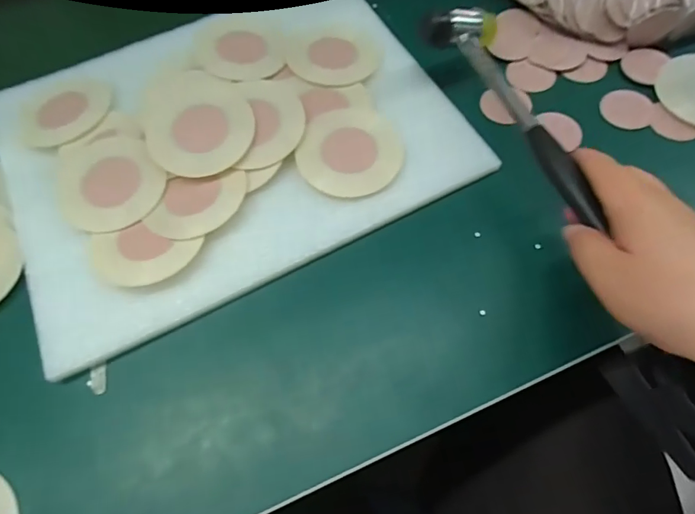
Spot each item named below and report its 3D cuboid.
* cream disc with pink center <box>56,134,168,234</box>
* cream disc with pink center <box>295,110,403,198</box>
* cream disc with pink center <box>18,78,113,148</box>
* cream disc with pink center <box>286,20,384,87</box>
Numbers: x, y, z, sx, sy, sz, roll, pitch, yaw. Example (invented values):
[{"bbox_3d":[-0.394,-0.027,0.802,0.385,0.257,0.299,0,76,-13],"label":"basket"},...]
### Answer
[{"bbox_3d":[-0.192,-0.064,0.377,0.080,0.007,0.097,-20,64,-6],"label":"cream disc with pink center"},{"bbox_3d":[0.003,-0.088,0.383,0.085,0.005,0.079,0,69,0],"label":"cream disc with pink center"},{"bbox_3d":[-0.253,-0.129,0.417,0.071,0.009,0.084,38,74,13],"label":"cream disc with pink center"},{"bbox_3d":[-0.011,-0.190,0.433,0.086,0.004,0.082,1,65,-2],"label":"cream disc with pink center"}]

